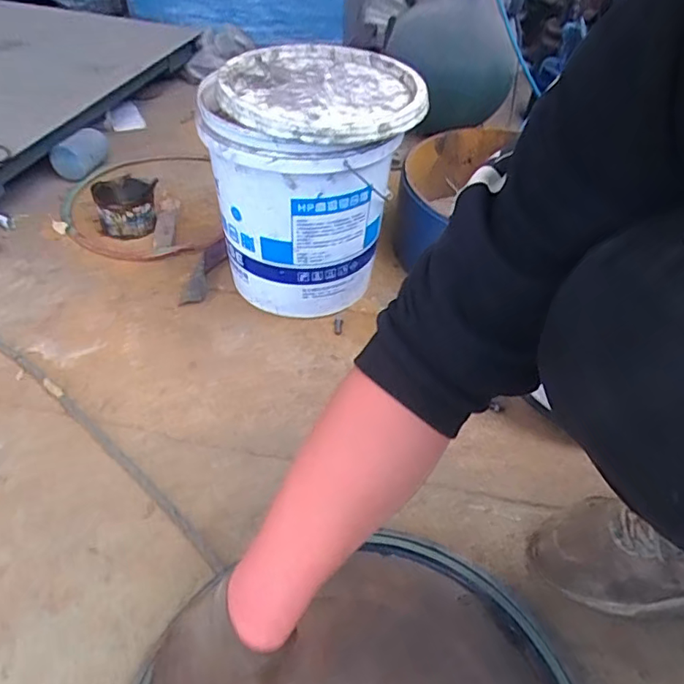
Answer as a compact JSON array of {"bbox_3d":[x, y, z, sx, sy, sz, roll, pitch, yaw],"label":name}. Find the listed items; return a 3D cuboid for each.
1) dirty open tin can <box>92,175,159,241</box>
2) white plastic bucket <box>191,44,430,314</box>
[{"bbox_3d":[-0.398,-0.259,1.021,0.105,0.070,0.115,2,45,-2],"label":"dirty open tin can"},{"bbox_3d":[-0.056,-0.243,0.855,0.279,0.316,0.276,2,45,-2],"label":"white plastic bucket"}]

